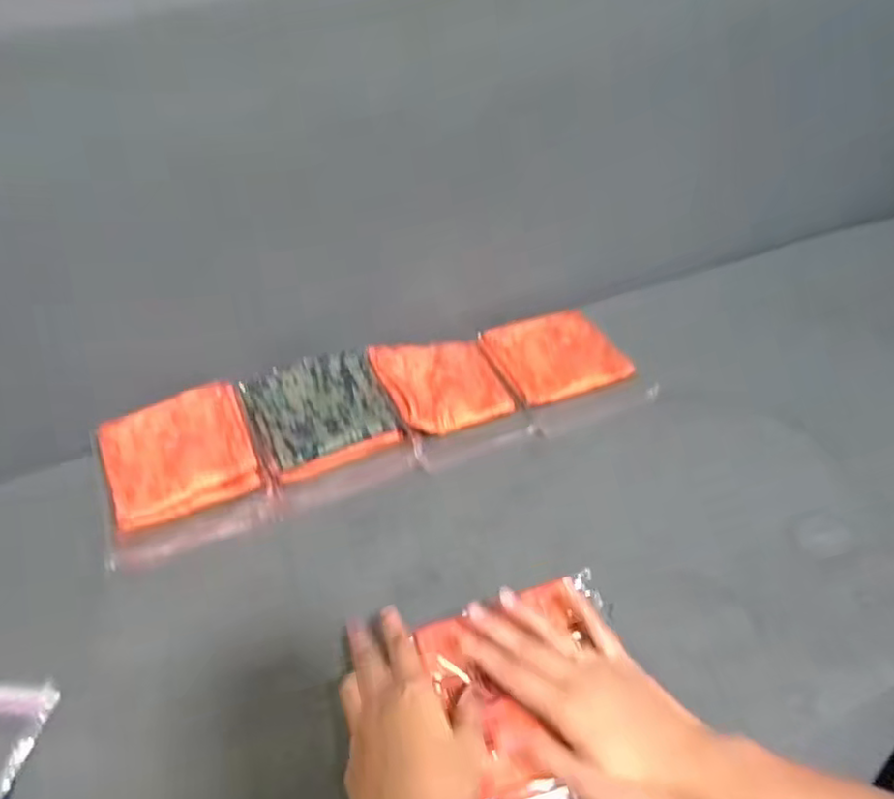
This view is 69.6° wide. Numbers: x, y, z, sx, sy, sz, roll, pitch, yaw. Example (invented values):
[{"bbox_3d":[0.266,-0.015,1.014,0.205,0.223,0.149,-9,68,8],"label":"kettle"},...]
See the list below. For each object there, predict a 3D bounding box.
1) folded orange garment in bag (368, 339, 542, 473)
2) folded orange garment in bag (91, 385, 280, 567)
[{"bbox_3d":[0.004,-0.006,0.642,0.118,0.026,0.163,-17,43,-14],"label":"folded orange garment in bag"},{"bbox_3d":[-0.237,0.060,0.584,0.137,0.019,0.166,-17,43,-14],"label":"folded orange garment in bag"}]

